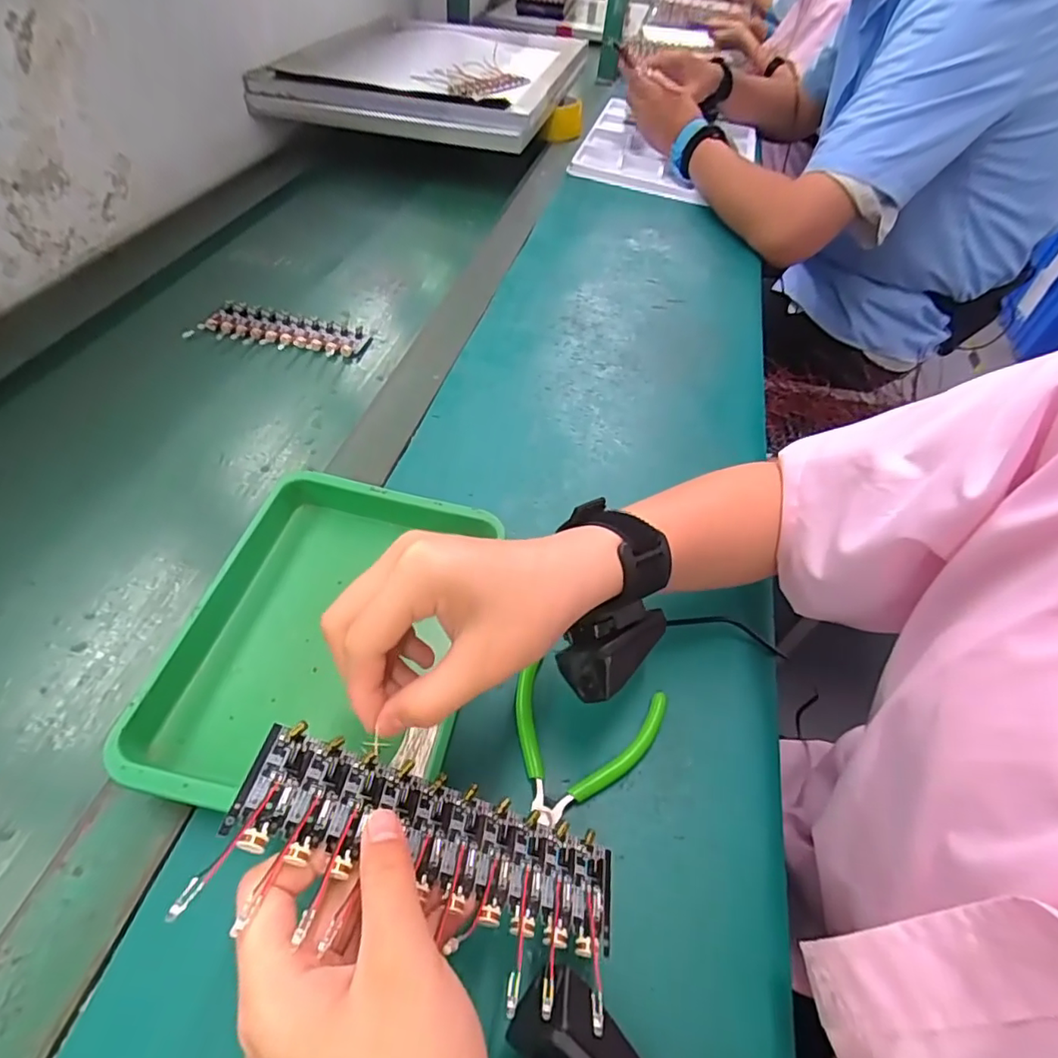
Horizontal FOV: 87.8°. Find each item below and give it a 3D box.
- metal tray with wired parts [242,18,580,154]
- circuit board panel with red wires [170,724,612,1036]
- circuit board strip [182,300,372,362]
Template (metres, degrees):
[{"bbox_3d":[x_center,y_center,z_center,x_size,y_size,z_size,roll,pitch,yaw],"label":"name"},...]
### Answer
[{"bbox_3d":[-0.156,-0.813,0.972,0.464,0.070,0.573,13,51,6],"label":"metal tray with wired parts"},{"bbox_3d":[-0.034,0.130,0.218,0.162,0.014,0.061,26,48,-18],"label":"circuit board panel with red wires"},{"bbox_3d":[-0.248,-0.202,0.560,0.165,0.012,0.067,10,50,3],"label":"circuit board strip"}]

